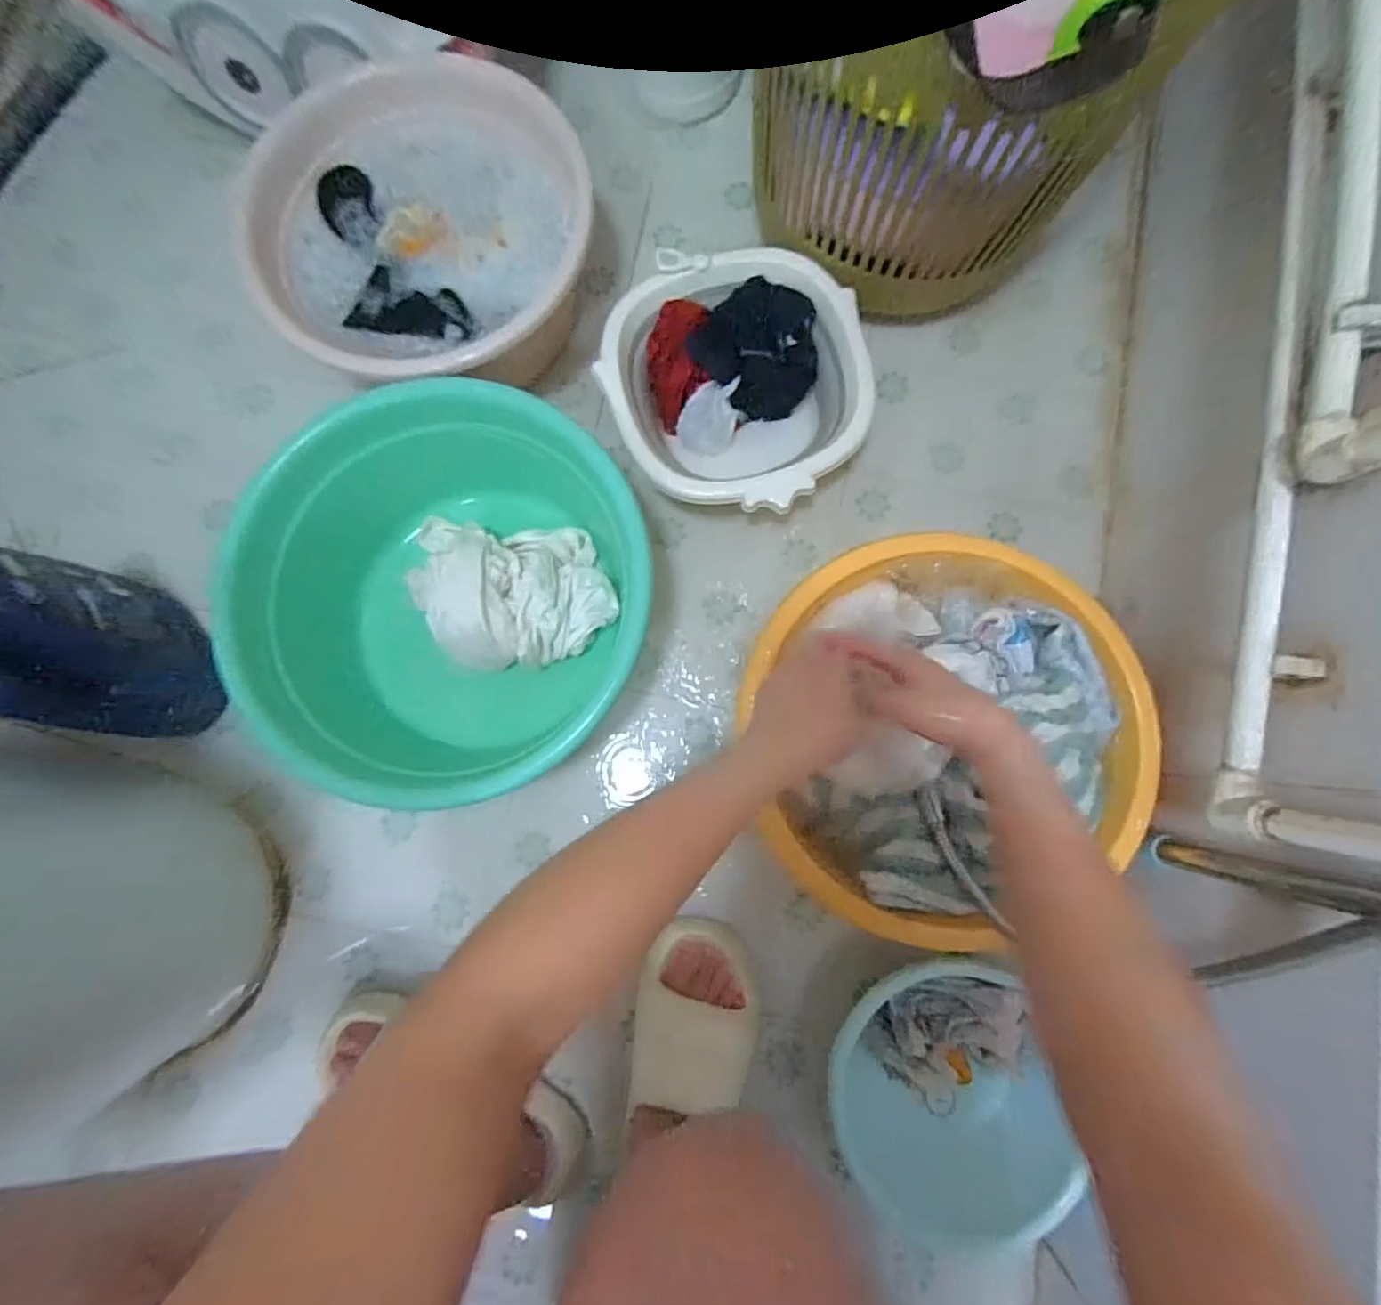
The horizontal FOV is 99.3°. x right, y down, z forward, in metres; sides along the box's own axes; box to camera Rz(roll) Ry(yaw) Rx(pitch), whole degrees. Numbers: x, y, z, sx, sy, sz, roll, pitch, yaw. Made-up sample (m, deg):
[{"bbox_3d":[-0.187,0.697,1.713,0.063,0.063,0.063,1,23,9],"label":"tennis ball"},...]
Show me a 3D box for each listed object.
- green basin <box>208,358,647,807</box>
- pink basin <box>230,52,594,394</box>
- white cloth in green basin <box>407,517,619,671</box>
[{"bbox_3d":[-0.225,-0.048,0.595,0.353,0.184,0.366,0,82,1],"label":"green basin"},{"bbox_3d":[-0.278,-0.443,0.641,0.337,0.121,0.321,0,82,1],"label":"pink basin"},{"bbox_3d":[-0.197,-0.065,0.620,0.227,0.094,0.157,6,83,2],"label":"white cloth in green basin"}]

